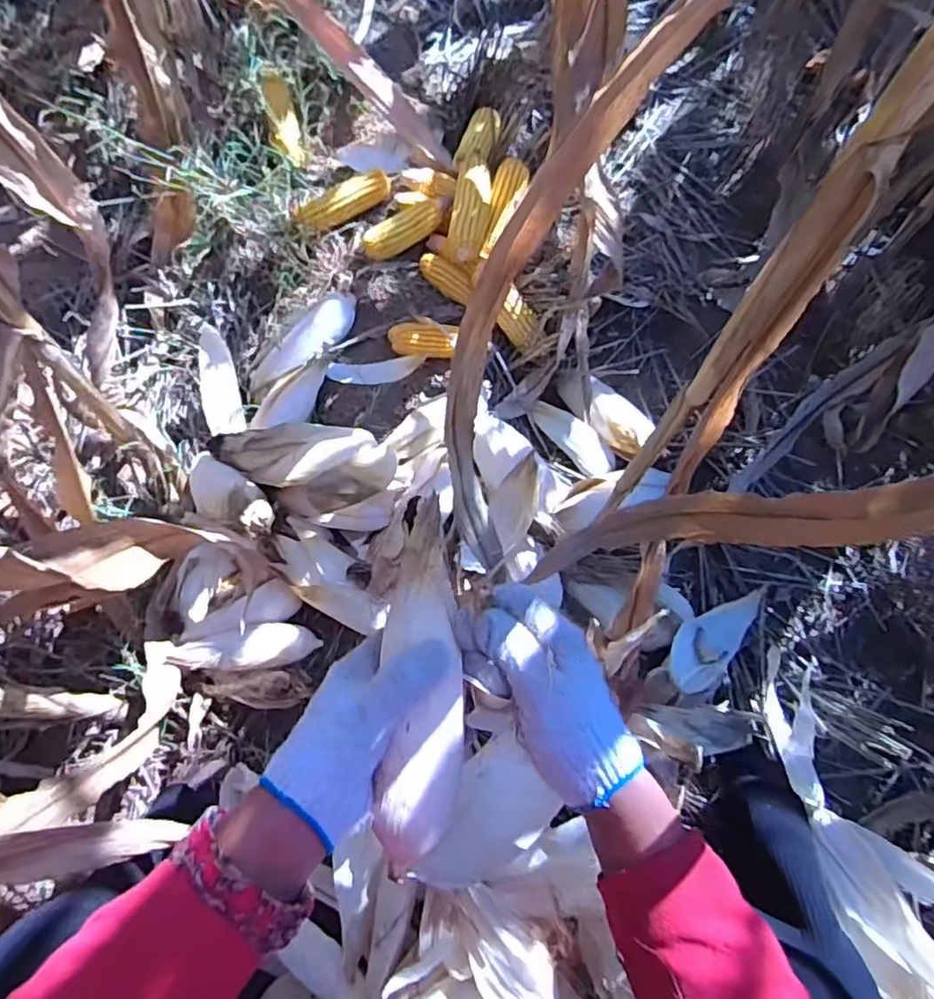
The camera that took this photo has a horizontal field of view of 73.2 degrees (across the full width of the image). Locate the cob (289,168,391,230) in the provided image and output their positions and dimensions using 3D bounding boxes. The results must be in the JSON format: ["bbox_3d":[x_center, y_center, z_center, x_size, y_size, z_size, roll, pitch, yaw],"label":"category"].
[{"bbox_3d":[-0.202,-0.483,1.021,0.171,0.039,0.054,-30,72,-12],"label":"cob"}]

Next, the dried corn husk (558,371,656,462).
[{"bbox_3d":[0.208,-0.139,0.955,0.066,0.039,0.182,-30,72,-13],"label":"dried corn husk"}]

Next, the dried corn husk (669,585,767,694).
[{"bbox_3d":[0.333,0.181,0.854,0.081,0.059,0.194,37,72,12],"label":"dried corn husk"}]

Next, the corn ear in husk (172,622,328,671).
[{"bbox_3d":[-0.279,0.188,0.795,0.176,0.044,0.054,-7,69,-4],"label":"corn ear in husk"}]

